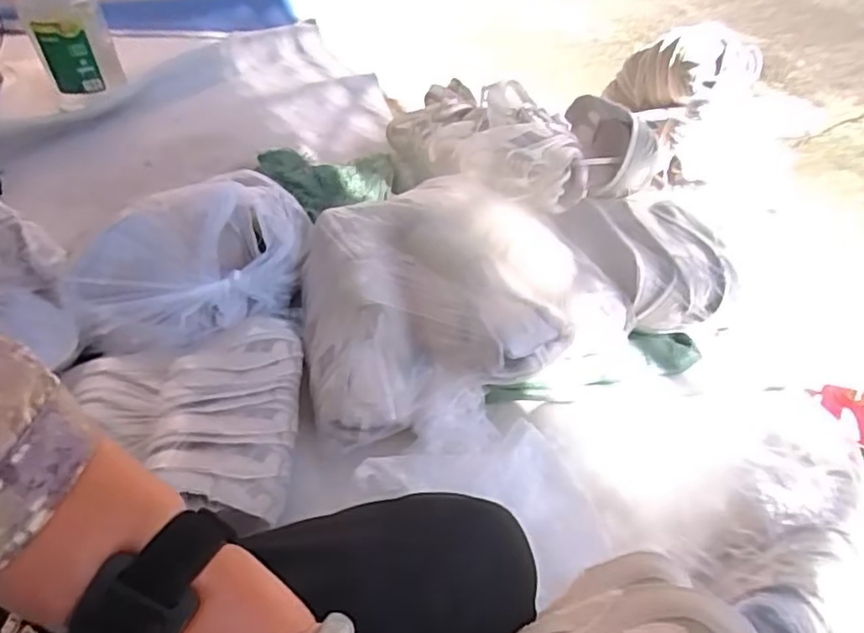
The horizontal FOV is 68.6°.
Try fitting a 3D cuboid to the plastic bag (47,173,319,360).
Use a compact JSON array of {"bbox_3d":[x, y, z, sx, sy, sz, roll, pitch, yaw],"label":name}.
[{"bbox_3d":[-0.326,-0.080,0.890,0.348,0.189,0.147,-24,51,-20],"label":"plastic bag"}]

